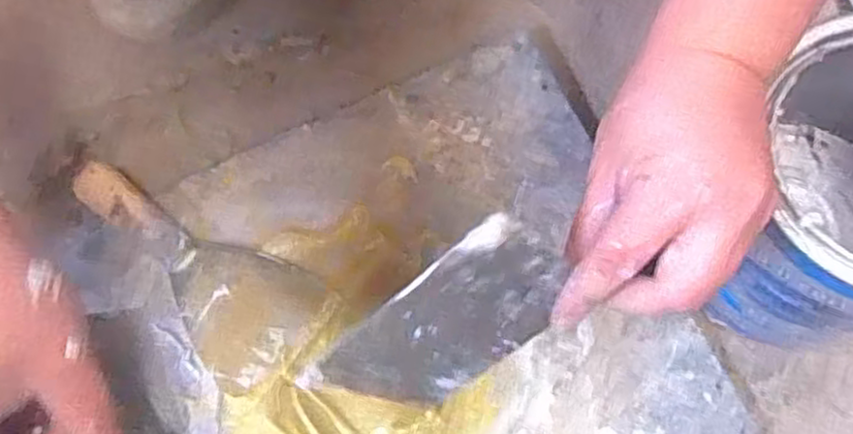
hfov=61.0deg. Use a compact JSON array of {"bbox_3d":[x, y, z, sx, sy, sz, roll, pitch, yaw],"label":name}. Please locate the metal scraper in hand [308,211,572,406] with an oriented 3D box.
[{"bbox_3d":[0.011,0.050,0.332,0.120,0.073,0.004,-42,36,25],"label":"metal scraper in hand"}]

